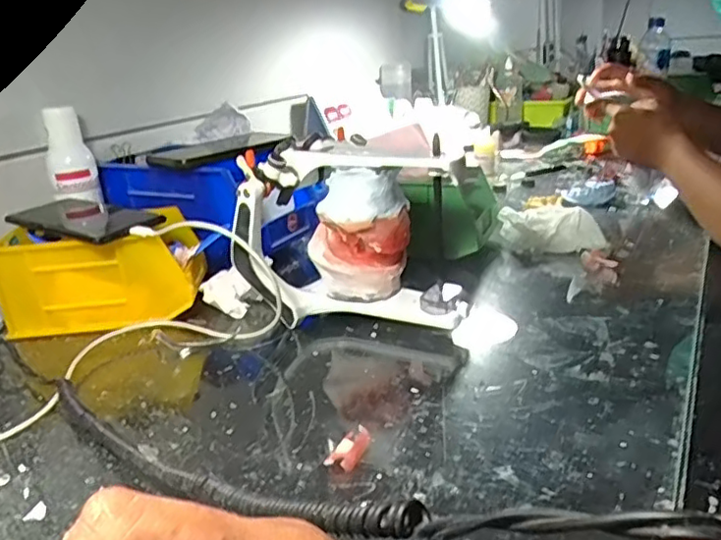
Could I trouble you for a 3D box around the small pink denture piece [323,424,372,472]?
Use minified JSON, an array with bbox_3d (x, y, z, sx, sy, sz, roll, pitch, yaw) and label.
[{"bbox_3d":[-0.006,0.108,0.372,0.015,0.012,0.039,6,23,26],"label":"small pink denture piece"}]

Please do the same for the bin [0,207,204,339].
[{"bbox_3d":[-0.241,0.005,0.585,0.169,0.088,0.087,-6,20,-5],"label":"bin"}]

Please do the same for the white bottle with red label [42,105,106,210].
[{"bbox_3d":[-0.310,-0.121,0.662,0.044,0.097,0.035,-4,20,0],"label":"white bottle with red label"}]

